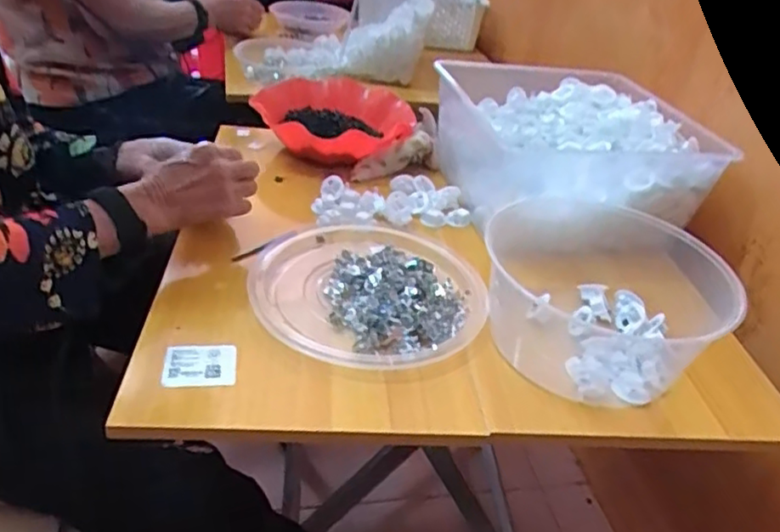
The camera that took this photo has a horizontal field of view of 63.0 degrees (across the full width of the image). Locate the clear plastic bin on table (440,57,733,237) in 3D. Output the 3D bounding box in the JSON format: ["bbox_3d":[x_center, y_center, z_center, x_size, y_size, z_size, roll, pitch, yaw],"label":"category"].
[{"bbox_3d":[0.233,-0.168,0.876,0.294,0.116,0.314,0,35,-11],"label":"clear plastic bin on table"}]

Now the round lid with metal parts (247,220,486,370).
[{"bbox_3d":[-0.022,0.010,0.670,0.238,0.019,0.259,3,34,-6],"label":"round lid with metal parts"}]

